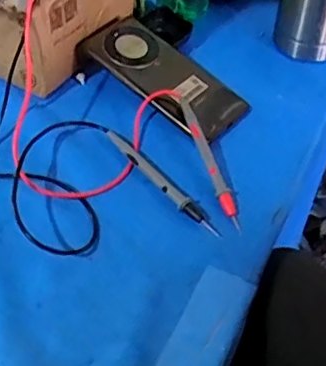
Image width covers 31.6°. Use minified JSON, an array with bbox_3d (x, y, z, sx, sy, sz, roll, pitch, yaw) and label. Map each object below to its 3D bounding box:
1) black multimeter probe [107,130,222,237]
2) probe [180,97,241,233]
[{"bbox_3d":[-0.003,-0.003,0.505,0.014,0.007,0.146,-31,57,-26],"label":"black multimeter probe"},{"bbox_3d":[0.042,-0.021,0.512,0.012,0.022,0.140,-12,51,-13],"label":"probe"}]

